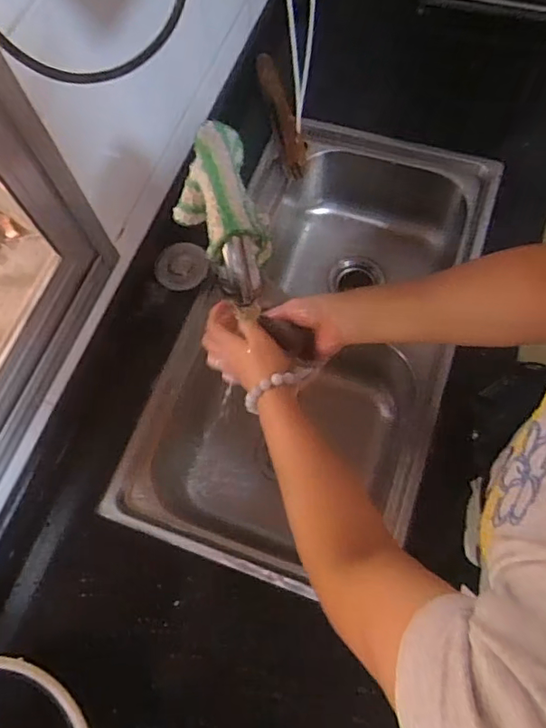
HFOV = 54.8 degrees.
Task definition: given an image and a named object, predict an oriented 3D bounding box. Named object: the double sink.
[{"bbox_3d":[0.074,-0.028,0.899,0.402,0.218,0.743,18,70,10],"label":"double sink"}]

